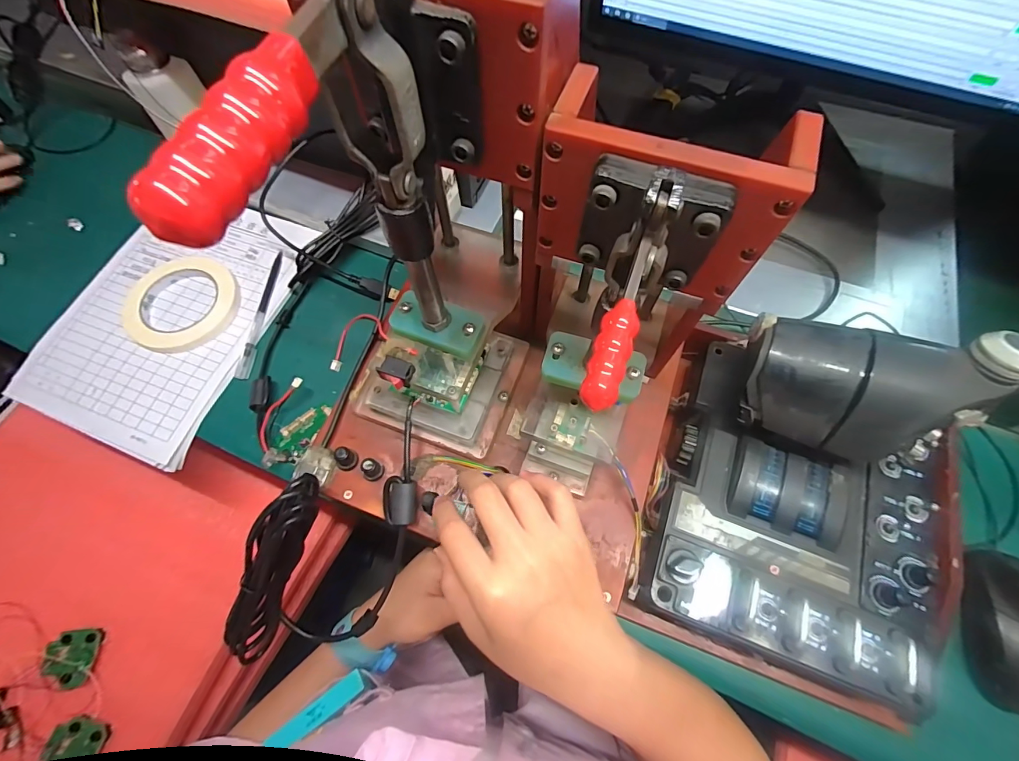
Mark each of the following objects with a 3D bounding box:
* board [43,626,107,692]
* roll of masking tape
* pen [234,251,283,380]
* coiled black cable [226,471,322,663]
[{"bbox_3d":[-0.474,0.302,0.466,0.047,0.006,0.056,1,75,-13],"label":"board"},{"bbox_3d":[-0.350,-0.084,0.459,0.108,0.020,0.111,0,67,0],"label":"roll of masking tape"},{"bbox_3d":[-0.271,-0.074,0.469,0.014,0.010,0.153,3,67,1],"label":"pen"},{"bbox_3d":[-0.169,0.137,0.301,0.023,0.036,0.159,28,108,11],"label":"coiled black cable"}]

